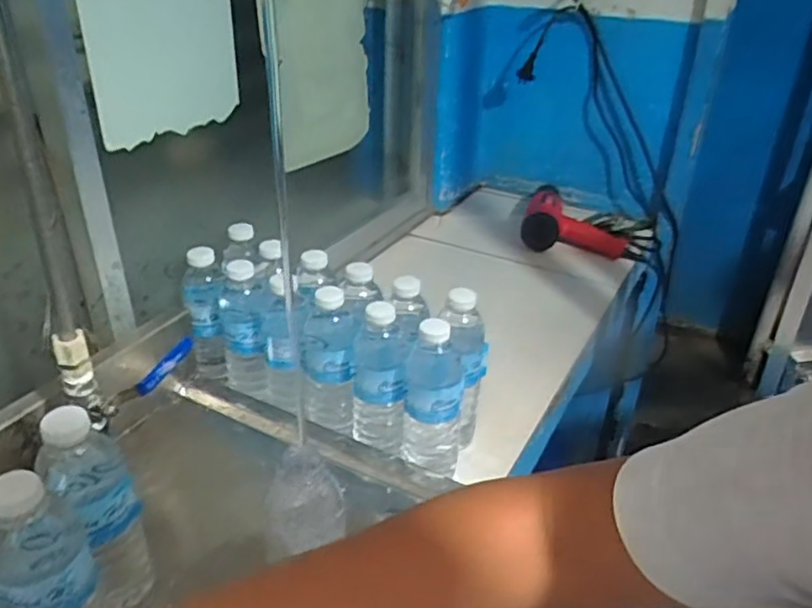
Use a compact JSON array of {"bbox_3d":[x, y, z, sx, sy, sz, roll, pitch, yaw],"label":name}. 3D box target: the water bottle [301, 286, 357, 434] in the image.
[{"bbox_3d":[-0.084,0.060,0.731,0.059,0.156,0.067,-3,31,-8],"label":"water bottle"}]

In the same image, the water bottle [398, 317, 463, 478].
[{"bbox_3d":[0.027,0.107,0.701,0.061,0.200,0.053,2,31,1],"label":"water bottle"}]

